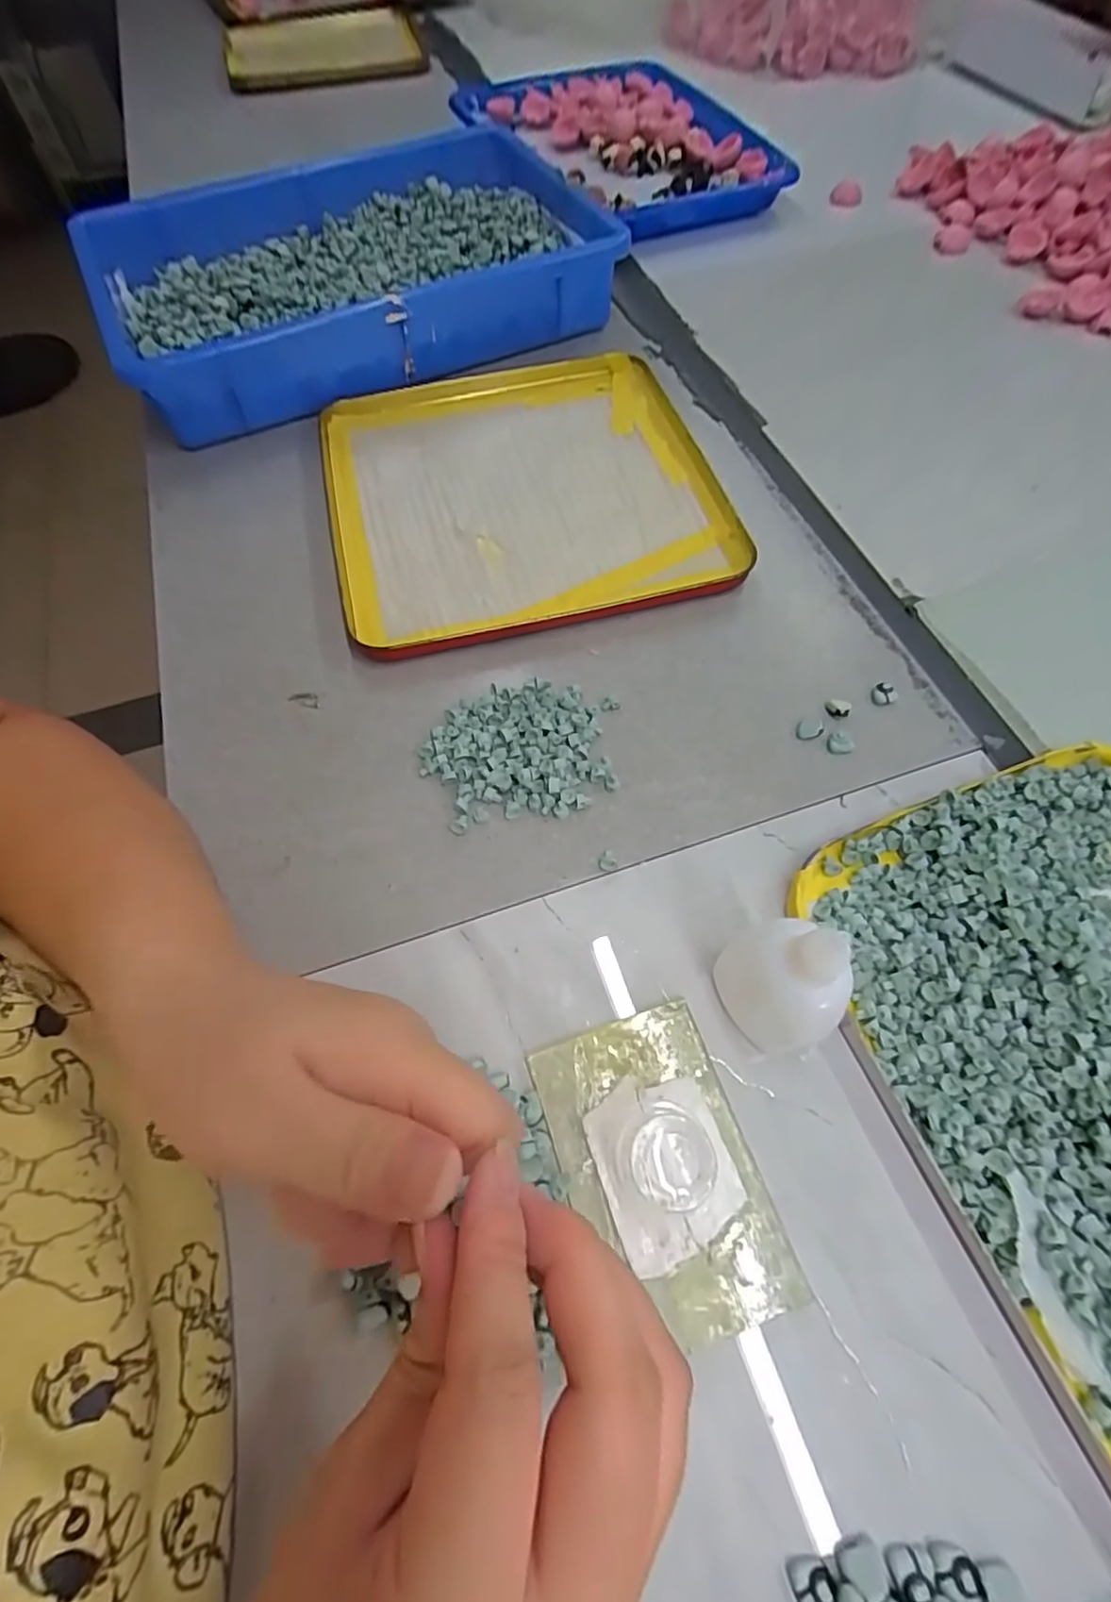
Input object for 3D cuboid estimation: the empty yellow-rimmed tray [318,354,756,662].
[{"bbox_3d":[-0.024,-0.201,0.405,0.241,0.014,0.238,-14,63,-5],"label":"empty yellow-rimmed tray"}]

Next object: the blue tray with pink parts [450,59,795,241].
[{"bbox_3d":[0.069,-0.650,0.617,0.190,0.046,0.343,-27,65,-12],"label":"blue tray with pink parts"}]

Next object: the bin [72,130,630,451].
[{"bbox_3d":[-0.168,-0.419,0.493,0.349,0.064,0.281,-22,64,-10],"label":"bin"}]

